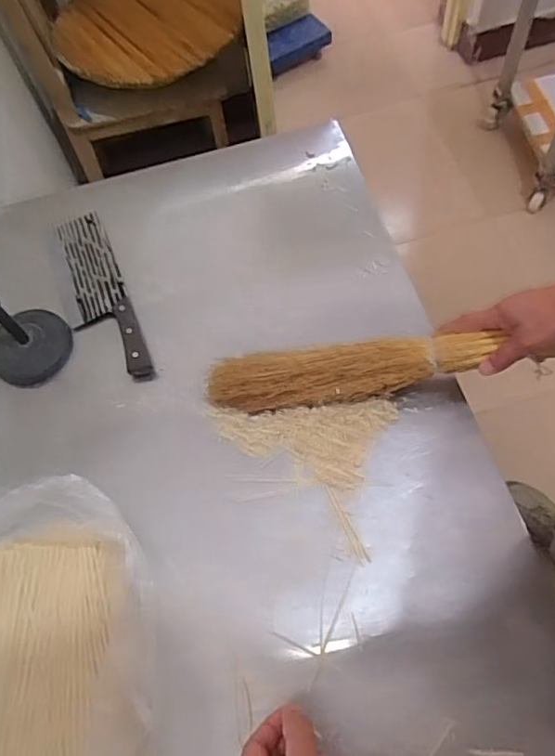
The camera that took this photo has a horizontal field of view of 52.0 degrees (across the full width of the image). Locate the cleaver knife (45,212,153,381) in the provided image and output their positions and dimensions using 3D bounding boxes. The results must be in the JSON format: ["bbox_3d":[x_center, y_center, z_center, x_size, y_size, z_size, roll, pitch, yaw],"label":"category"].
[{"bbox_3d":[-0.265,-0.123,0.816,0.089,0.016,0.315,-22,64,-7],"label":"cleaver knife"}]

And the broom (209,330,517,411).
[{"bbox_3d":[0.080,-0.008,0.691,0.340,0.059,0.061,-8,62,13],"label":"broom"}]

